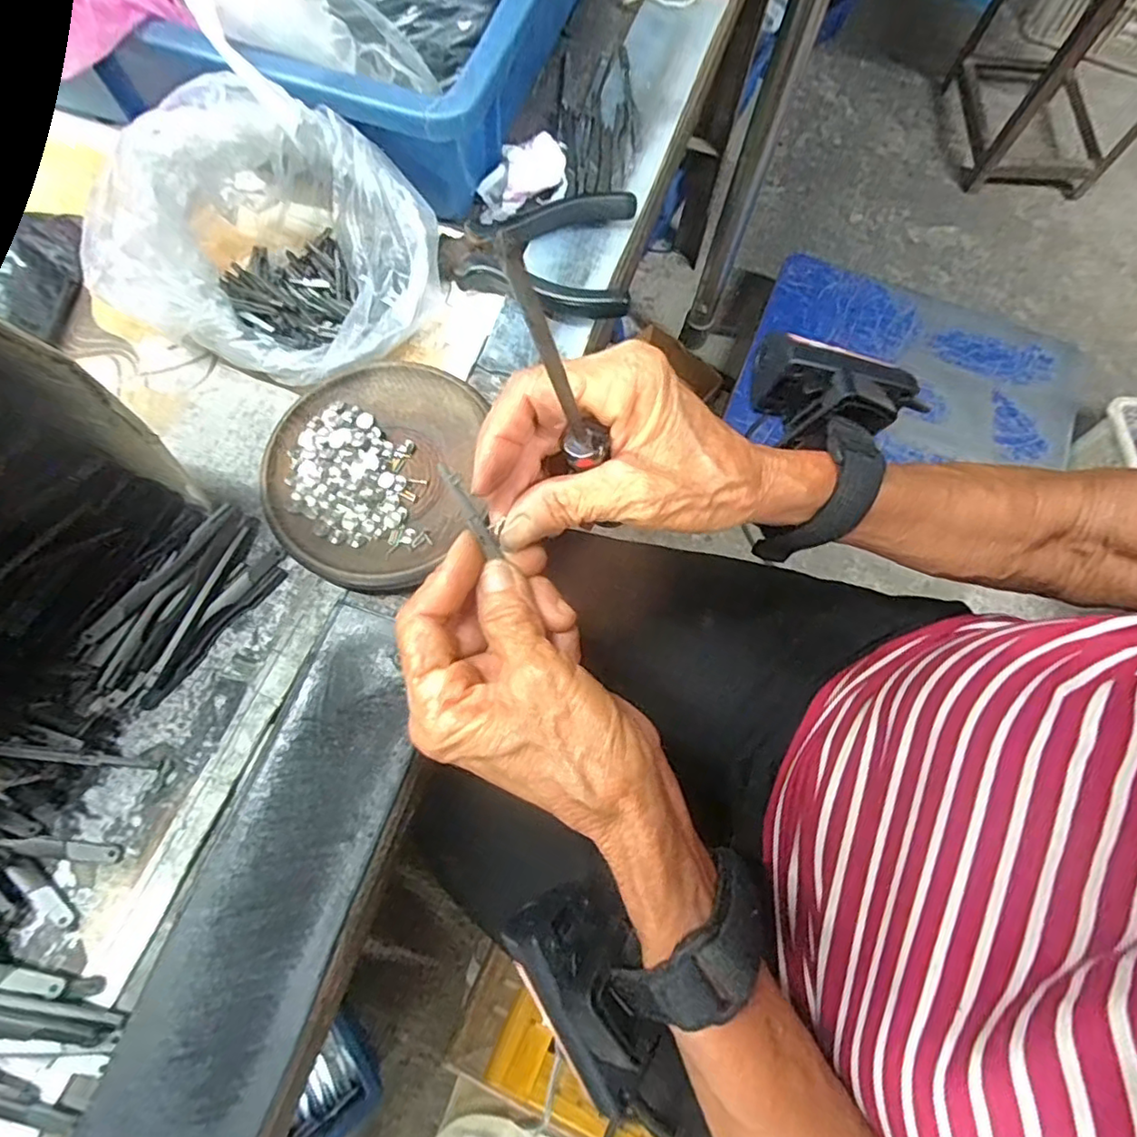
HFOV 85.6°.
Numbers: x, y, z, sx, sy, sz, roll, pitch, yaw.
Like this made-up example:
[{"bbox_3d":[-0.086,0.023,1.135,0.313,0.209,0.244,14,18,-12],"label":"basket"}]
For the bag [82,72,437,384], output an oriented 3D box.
[{"bbox_3d":[-0.141,-0.164,0.297,0.132,0.092,0.122,5,69,8],"label":"bag"}]

